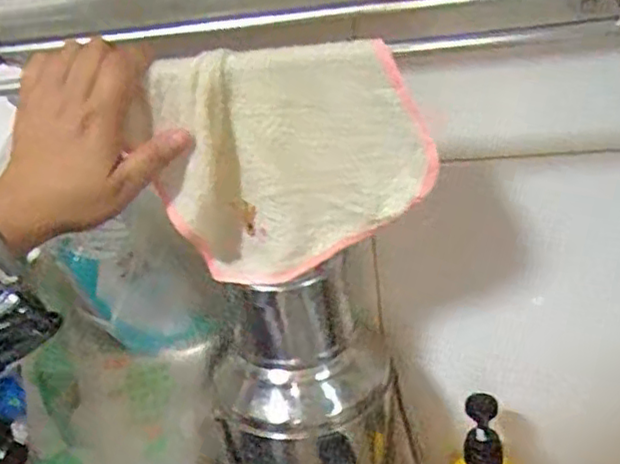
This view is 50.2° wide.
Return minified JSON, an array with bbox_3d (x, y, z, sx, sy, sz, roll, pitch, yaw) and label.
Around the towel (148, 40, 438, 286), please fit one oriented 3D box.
[{"bbox_3d":[-0.011,-0.045,0.454,0.178,0.157,0.031,-3,26,8],"label":"towel"}]

